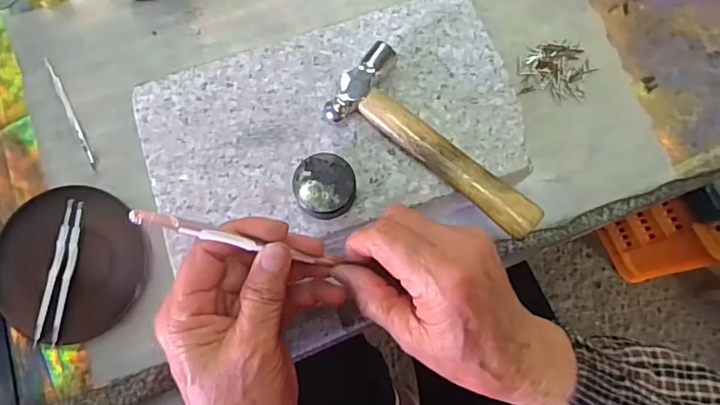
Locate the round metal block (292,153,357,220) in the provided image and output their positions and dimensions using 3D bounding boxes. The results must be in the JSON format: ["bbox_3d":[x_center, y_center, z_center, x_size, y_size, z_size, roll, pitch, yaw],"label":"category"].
[{"bbox_3d":[-0.022,-0.009,0.330,0.038,0.022,0.037,0,78,0],"label":"round metal block"}]

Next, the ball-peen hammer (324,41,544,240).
[{"bbox_3d":[0.054,-0.040,0.340,0.148,0.018,0.058,33,80,7],"label":"ball-peen hammer"}]

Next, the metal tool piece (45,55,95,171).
[{"bbox_3d":[-0.232,-0.071,0.424,0.006,0.004,0.100,-27,79,-6],"label":"metal tool piece"}]

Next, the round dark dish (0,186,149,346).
[{"bbox_3d":[-0.215,0.046,0.396,0.110,0.019,0.112,0,78,0],"label":"round dark dish"}]

